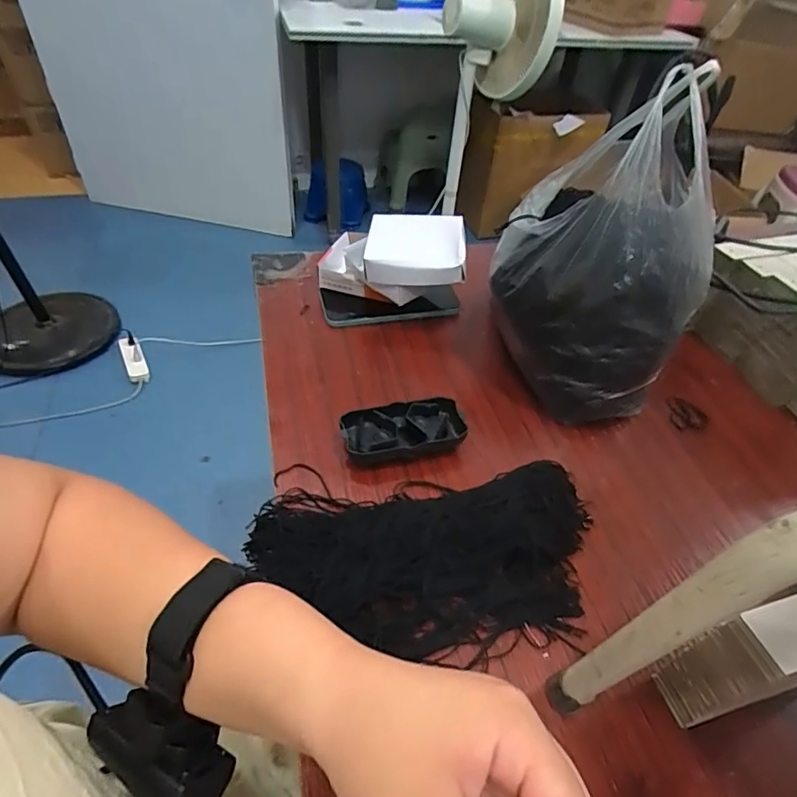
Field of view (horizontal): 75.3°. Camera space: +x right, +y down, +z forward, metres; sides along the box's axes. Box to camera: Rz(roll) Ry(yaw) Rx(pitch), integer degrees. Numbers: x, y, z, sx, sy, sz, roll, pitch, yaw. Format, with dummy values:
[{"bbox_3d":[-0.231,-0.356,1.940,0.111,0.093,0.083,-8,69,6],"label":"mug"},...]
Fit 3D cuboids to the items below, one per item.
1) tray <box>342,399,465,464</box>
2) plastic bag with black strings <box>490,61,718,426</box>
[{"bbox_3d":[0.005,0.030,0.468,0.108,0.030,0.049,-11,47,-16],"label":"tray"},{"bbox_3d":[0.194,-0.121,0.483,0.171,0.266,0.154,37,53,27],"label":"plastic bag with black strings"}]

